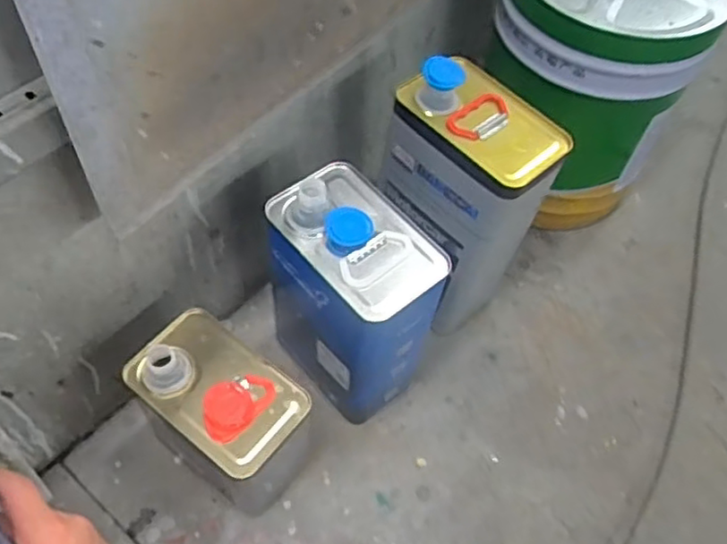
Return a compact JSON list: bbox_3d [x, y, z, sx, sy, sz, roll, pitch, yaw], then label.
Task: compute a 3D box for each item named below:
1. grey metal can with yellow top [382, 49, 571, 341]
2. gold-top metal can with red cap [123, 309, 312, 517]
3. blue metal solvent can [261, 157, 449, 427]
[{"bbox_3d":[0.107,-0.081,0.759,0.106,0.297,0.162,-38,67,-25],"label":"grey metal can with yellow top"},{"bbox_3d":[-0.140,0.146,0.701,0.161,0.187,0.120,33,60,16],"label":"gold-top metal can with red cap"},{"bbox_3d":[-0.013,0.036,0.723,0.111,0.283,0.169,-35,65,-24],"label":"blue metal solvent can"}]

